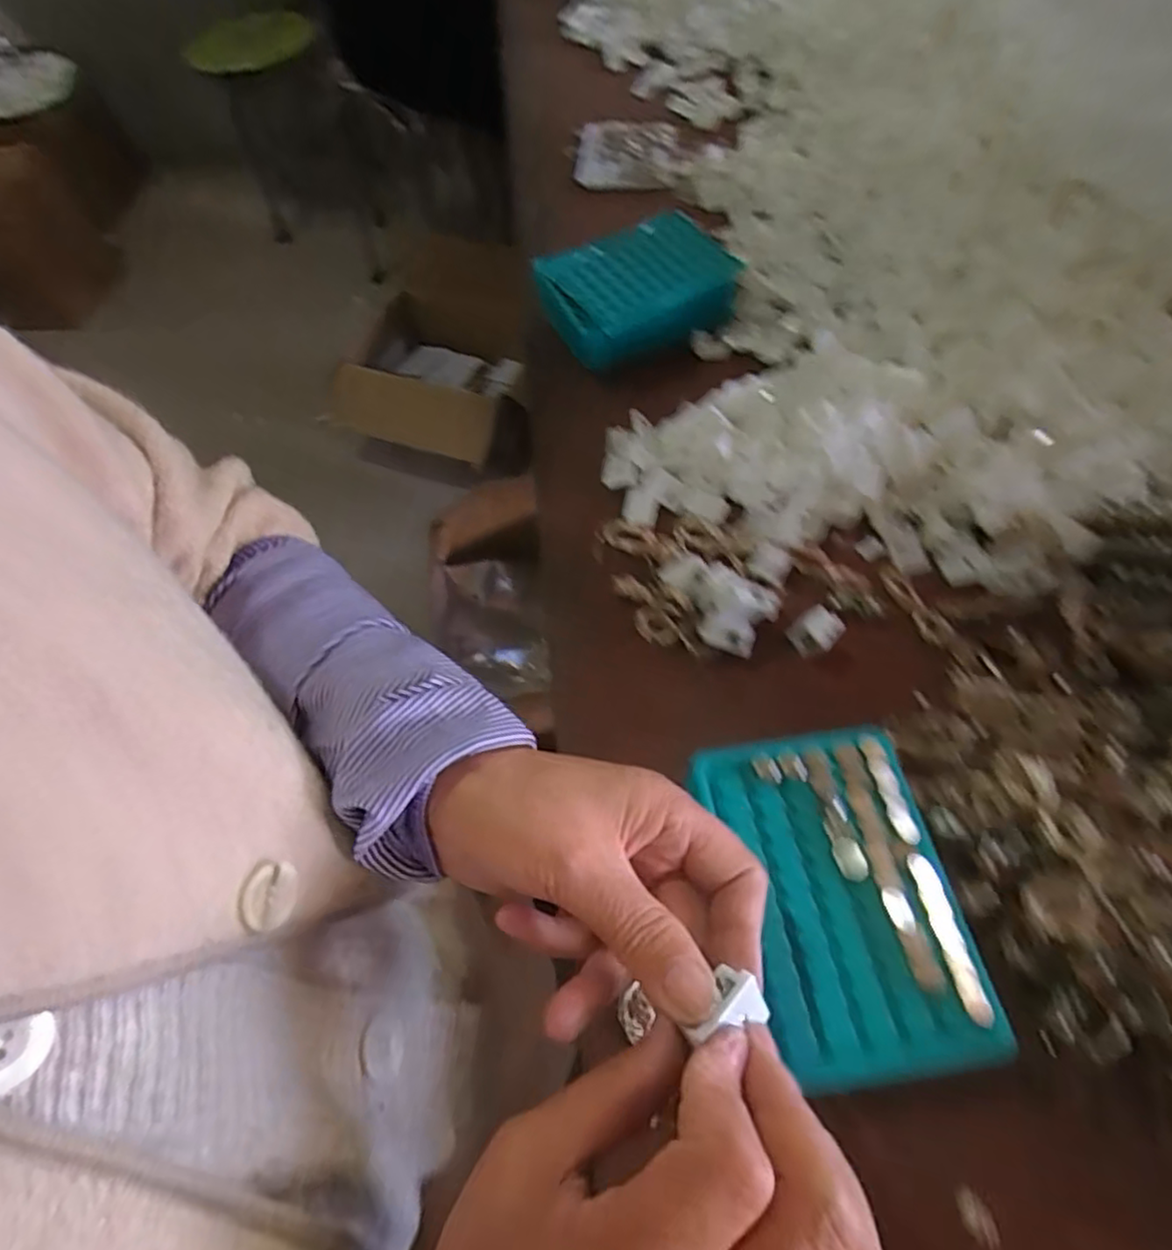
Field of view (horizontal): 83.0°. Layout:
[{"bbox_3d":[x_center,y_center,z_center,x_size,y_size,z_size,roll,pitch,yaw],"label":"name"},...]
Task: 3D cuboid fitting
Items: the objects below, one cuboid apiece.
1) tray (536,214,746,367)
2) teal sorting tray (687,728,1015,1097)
[{"bbox_3d":[0.039,-0.264,0.524,0.136,0.046,0.108,-29,61,-15],"label":"tray"},{"bbox_3d":[0.109,0.115,0.287,0.093,0.008,0.137,-10,59,1],"label":"teal sorting tray"}]

